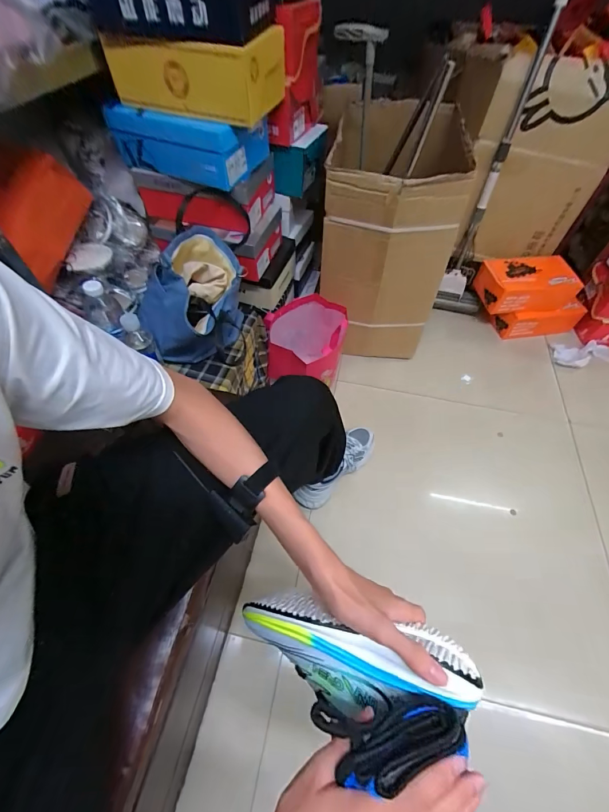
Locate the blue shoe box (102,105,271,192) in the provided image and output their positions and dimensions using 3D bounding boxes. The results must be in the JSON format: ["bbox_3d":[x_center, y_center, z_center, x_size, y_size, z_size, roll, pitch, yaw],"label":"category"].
[{"bbox_3d":[-0.282,-0.666,0.815,0.350,0.122,0.185,20,58,11],"label":"blue shoe box"}]

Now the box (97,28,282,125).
[{"bbox_3d":[-0.222,-0.717,0.707,0.346,0.127,0.157,20,58,11],"label":"box"}]

